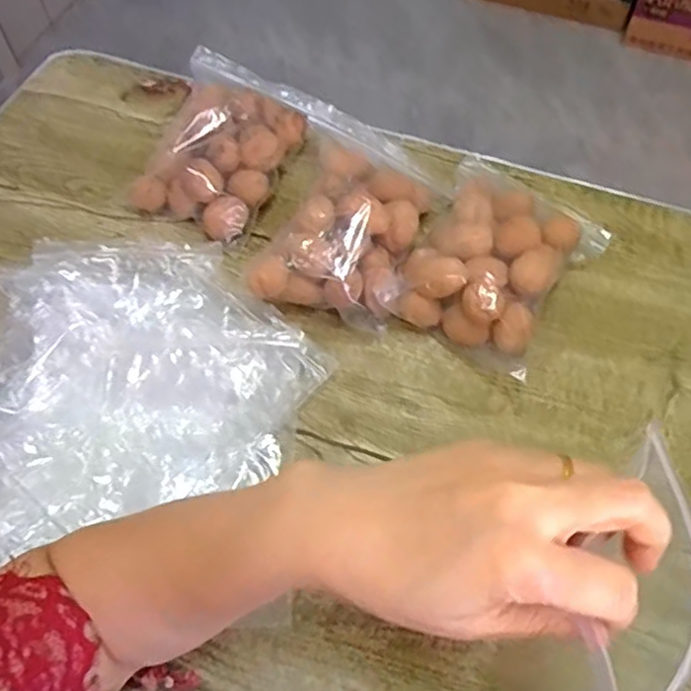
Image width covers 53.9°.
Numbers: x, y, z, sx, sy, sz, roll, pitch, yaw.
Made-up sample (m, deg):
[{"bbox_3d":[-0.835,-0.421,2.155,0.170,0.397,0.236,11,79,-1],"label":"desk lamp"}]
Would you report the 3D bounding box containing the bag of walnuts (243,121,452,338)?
[{"bbox_3d":[0.008,-0.102,0.564,0.118,0.062,0.193,23,62,13],"label":"bag of walnuts"}]

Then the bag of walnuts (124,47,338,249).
[{"bbox_3d":[-0.101,-0.185,0.606,0.127,0.052,0.191,14,61,8],"label":"bag of walnuts"}]

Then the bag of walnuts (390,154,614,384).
[{"bbox_3d":[0.124,-0.081,0.556,0.141,0.059,0.197,30,64,17],"label":"bag of walnuts"}]

